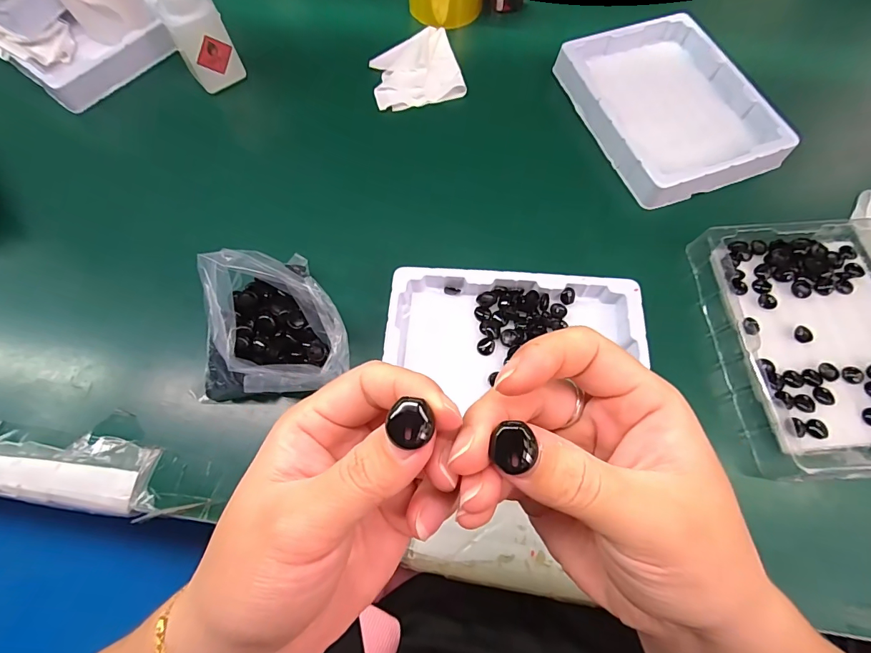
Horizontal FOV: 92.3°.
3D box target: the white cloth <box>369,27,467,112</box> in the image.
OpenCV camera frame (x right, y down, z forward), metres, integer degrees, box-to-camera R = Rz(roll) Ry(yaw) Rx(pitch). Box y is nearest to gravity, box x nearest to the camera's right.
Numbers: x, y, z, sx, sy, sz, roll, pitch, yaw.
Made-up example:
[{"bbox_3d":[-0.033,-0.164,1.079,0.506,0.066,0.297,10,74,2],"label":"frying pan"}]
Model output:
[{"bbox_3d":[-0.026,-0.312,0.507,0.104,0.016,0.113,-14,69,-5],"label":"white cloth"}]

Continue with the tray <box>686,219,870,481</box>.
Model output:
[{"bbox_3d":[0.341,0.011,0.367,0.175,0.035,0.218,-5,69,-1],"label":"tray"}]

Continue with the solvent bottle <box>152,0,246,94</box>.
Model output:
[{"bbox_3d":[-0.248,-0.334,0.456,0.040,0.113,0.089,38,74,14],"label":"solvent bottle"}]

